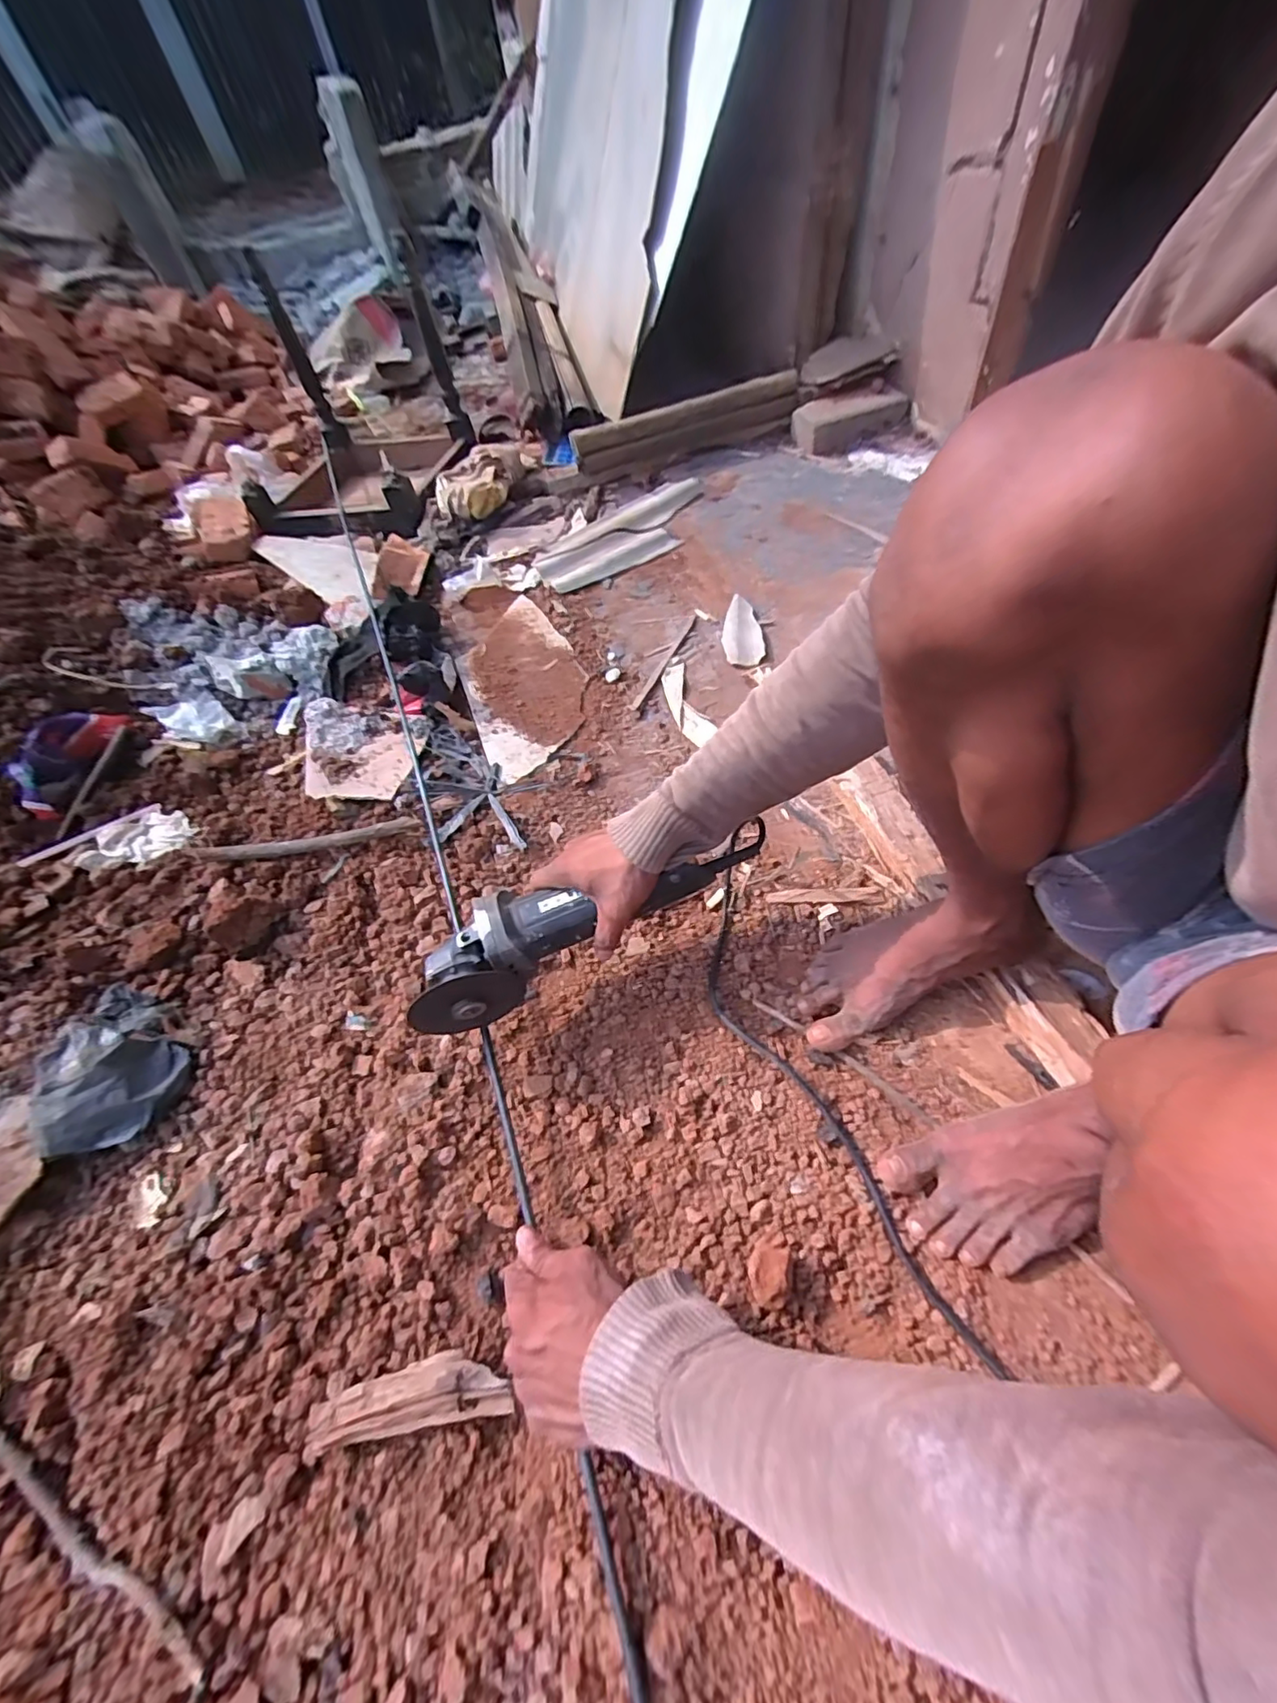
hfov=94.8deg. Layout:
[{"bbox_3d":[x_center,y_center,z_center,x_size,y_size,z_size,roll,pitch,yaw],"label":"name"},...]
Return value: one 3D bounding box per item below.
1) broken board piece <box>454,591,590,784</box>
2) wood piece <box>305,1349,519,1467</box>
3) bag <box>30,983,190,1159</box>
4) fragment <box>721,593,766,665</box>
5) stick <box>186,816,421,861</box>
[{"bbox_3d":[-0.181,-0.270,0.916,0.179,0.009,0.391,-21,56,-9],"label":"broken board piece"},{"bbox_3d":[-0.166,0.393,0.422,0.142,0.022,0.040,-11,55,-2],"label":"wood piece"},{"bbox_3d":[-0.506,0.198,0.569,0.101,0.053,0.158,-12,54,-5],"label":"bag"},{"bbox_3d":[0.160,-0.347,0.917,0.060,0.012,0.158,-3,55,3],"label":"fragment"},{"bbox_3d":[-0.415,-0.015,0.728,0.287,0.024,0.018,-7,55,0],"label":"stick"}]

